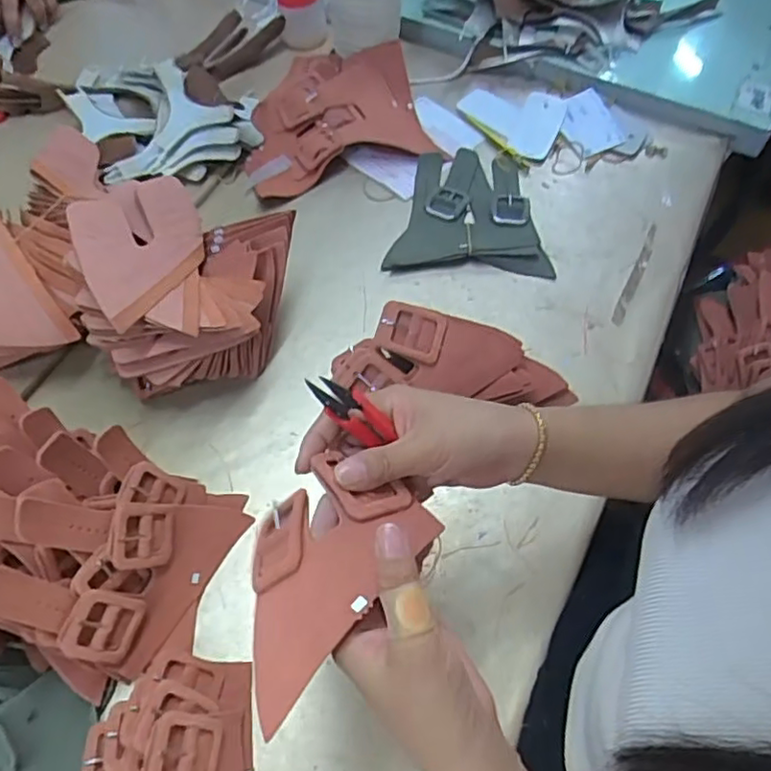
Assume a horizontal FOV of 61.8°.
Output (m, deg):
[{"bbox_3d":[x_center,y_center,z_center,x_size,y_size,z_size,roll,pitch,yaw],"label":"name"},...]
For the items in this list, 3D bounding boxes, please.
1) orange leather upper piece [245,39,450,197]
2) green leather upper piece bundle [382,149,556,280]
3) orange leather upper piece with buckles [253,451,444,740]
[{"bbox_3d":[-0.069,-0.339,0.797,0.229,0.045,0.212,-15,61,-9],"label":"orange leather upper piece"},{"bbox_3d":[0.095,-0.202,0.732,0.167,0.017,0.176,3,60,2],"label":"green leather upper piece bundle"},{"bbox_3d":[-0.040,0.097,0.348,0.081,0.034,0.133,36,66,19],"label":"orange leather upper piece with buckles"}]

